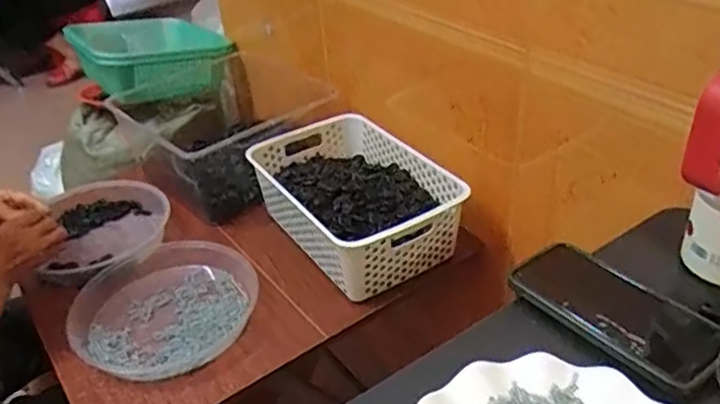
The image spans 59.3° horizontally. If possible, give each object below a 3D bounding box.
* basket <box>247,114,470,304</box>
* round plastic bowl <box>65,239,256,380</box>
[{"bbox_3d":[-0.006,-0.007,0.930,0.207,0.099,0.313,-23,38,-24],"label":"basket"},{"bbox_3d":[-0.256,0.135,0.837,0.222,0.041,0.222,-3,34,6],"label":"round plastic bowl"}]

